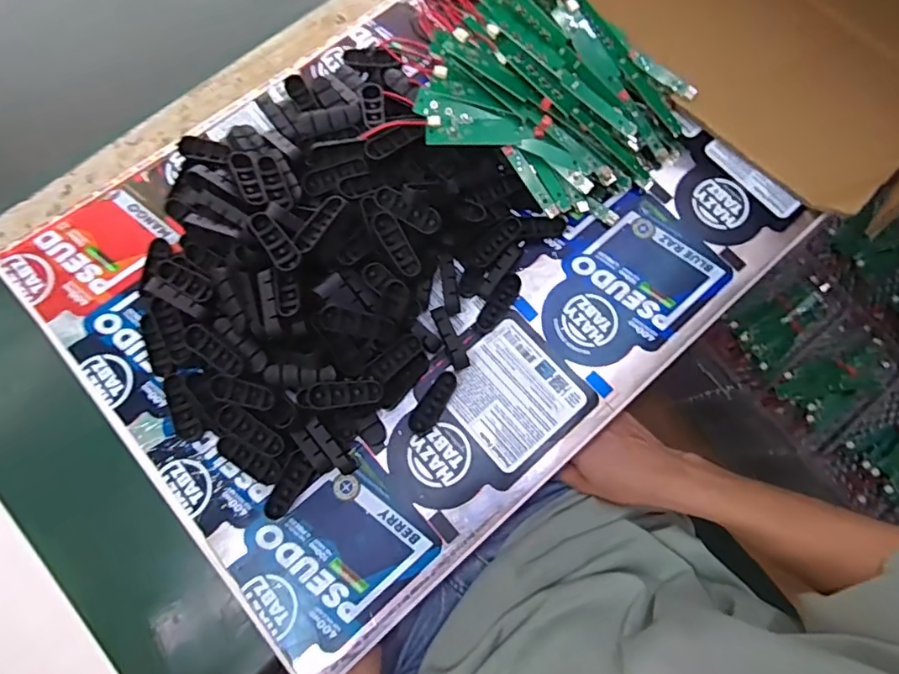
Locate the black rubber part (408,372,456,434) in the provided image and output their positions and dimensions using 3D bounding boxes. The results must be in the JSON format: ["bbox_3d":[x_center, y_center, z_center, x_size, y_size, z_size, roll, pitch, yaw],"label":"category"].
[{"bbox_3d":[-0.011,0.046,0.381,0.015,0.007,0.046,32,76,6],"label":"black rubber part"}]

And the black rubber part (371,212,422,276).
[{"bbox_3d":[-0.036,-0.062,0.372,0.017,0.016,0.047,-26,78,-9],"label":"black rubber part"}]

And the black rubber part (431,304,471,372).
[{"bbox_3d":[0.001,0.000,0.389,0.012,0.014,0.048,-22,77,-8],"label":"black rubber part"}]

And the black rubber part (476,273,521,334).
[{"bbox_3d":[0.036,-0.024,0.399,0.015,0.004,0.048,38,80,-15],"label":"black rubber part"}]

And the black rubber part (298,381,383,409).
[{"bbox_3d":[-0.072,0.038,0.363,0.055,0.010,0.016,-4,76,-4],"label":"black rubber part"}]

